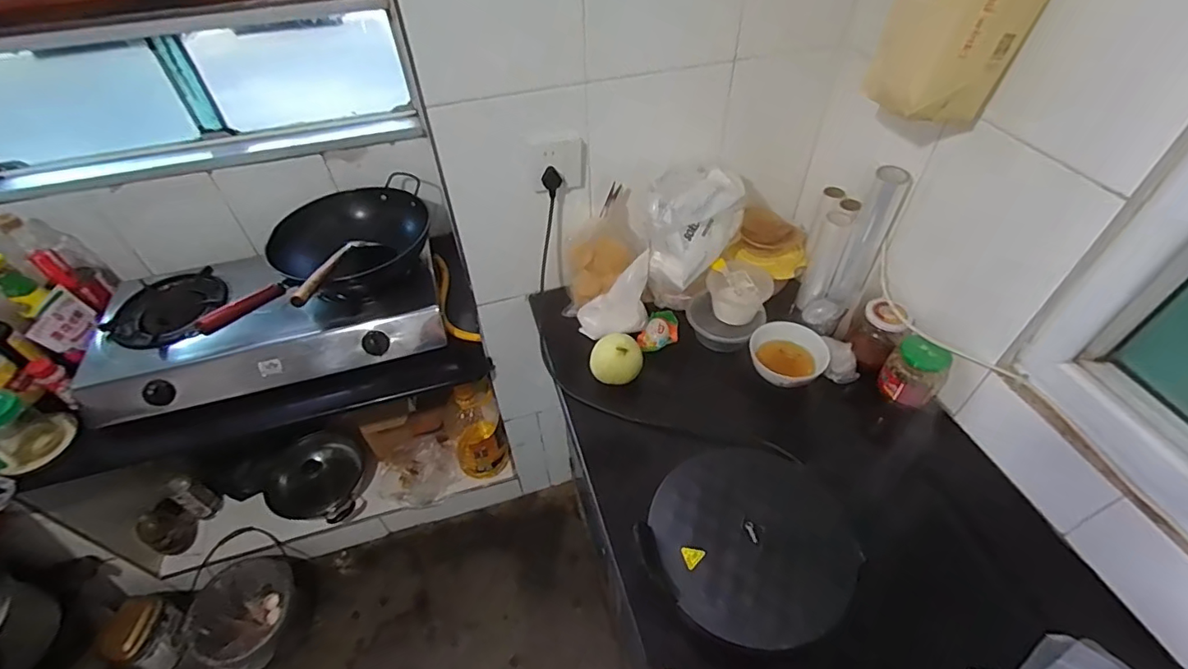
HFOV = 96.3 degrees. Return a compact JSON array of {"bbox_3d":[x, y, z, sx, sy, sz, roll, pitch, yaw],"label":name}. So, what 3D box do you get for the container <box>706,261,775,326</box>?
[{"bbox_3d":[0.262,-0.081,0.970,0.091,0.083,0.094,-4,47,-1],"label":"container"}]

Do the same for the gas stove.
[{"bbox_3d":[-0.764,-0.032,1.283,0.766,0.179,0.355,-12,48,-8],"label":"gas stove"}]

